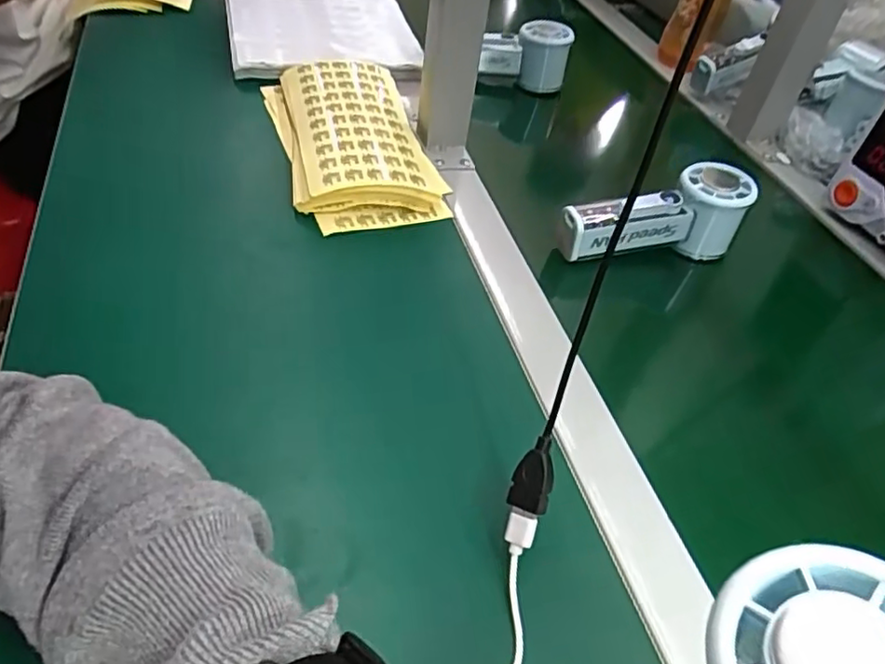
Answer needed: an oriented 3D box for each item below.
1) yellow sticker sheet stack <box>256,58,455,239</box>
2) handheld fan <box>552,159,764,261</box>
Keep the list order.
[{"bbox_3d":[-0.083,-0.175,0.567,0.122,0.054,0.236,-10,45,-19],"label":"yellow sticker sheet stack"},{"bbox_3d":[0.162,-0.086,0.496,0.143,0.061,0.044,-10,45,-19],"label":"handheld fan"}]

